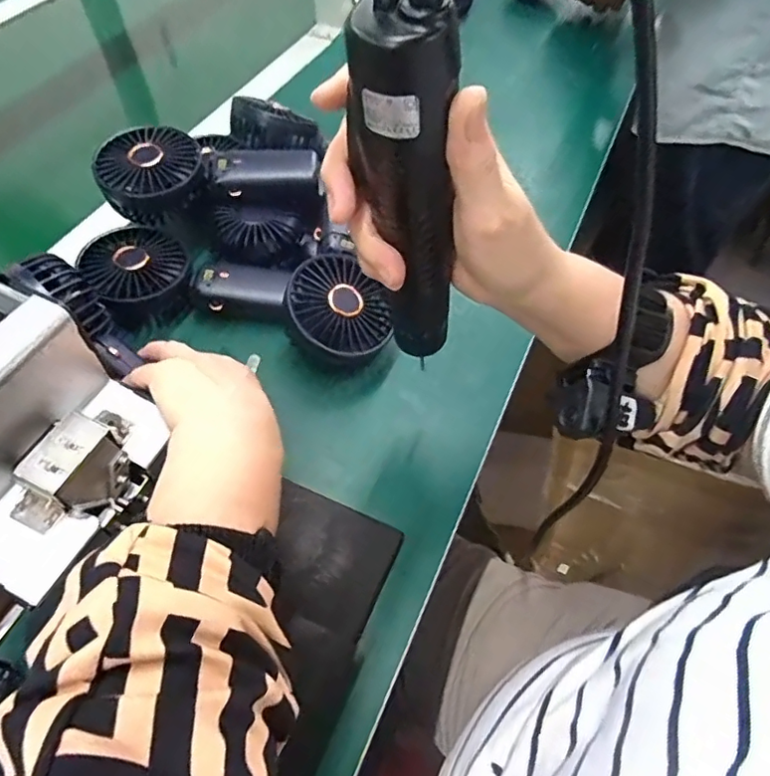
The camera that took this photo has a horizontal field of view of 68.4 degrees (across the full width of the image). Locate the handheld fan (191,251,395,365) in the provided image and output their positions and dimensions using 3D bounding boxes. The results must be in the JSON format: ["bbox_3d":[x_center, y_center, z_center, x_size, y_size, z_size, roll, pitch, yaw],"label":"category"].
[{"bbox_3d":[-0.075,-0.069,0.462,0.164,0.055,0.079,17,56,26],"label":"handheld fan"}]

